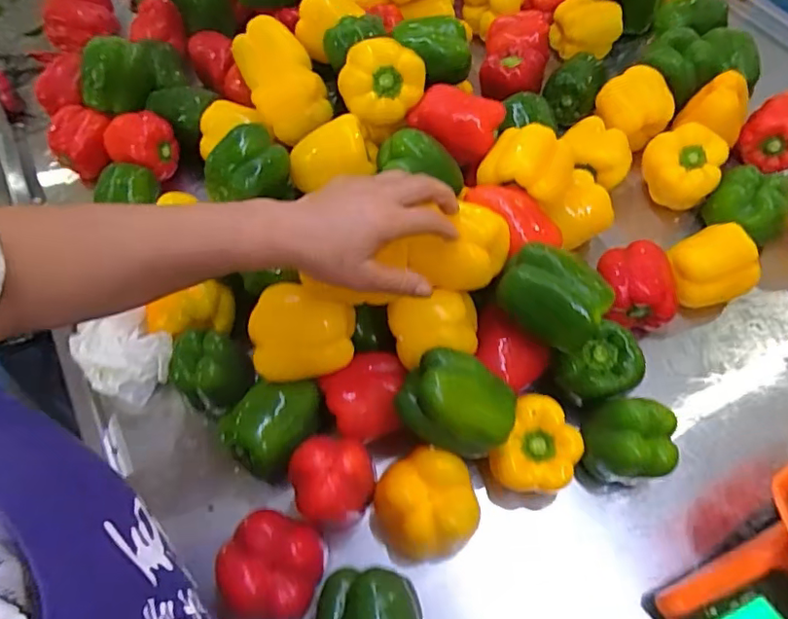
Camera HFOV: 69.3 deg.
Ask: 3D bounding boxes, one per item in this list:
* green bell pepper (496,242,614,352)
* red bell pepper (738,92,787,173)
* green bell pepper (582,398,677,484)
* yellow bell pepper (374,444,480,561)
[{"bbox_3d":[0.142,-0.011,0.512,0.099,0.064,0.063,36,68,20],"label":"green bell pepper"},{"bbox_3d":[0.479,-0.225,0.699,0.075,0.074,0.079,33,67,19],"label":"red bell pepper"},{"bbox_3d":[0.207,0.121,0.513,0.075,0.072,0.066,-7,61,-1],"label":"green bell pepper"},{"bbox_3d":[0.029,0.169,0.490,0.081,0.066,0.077,-1,61,2],"label":"yellow bell pepper"}]

